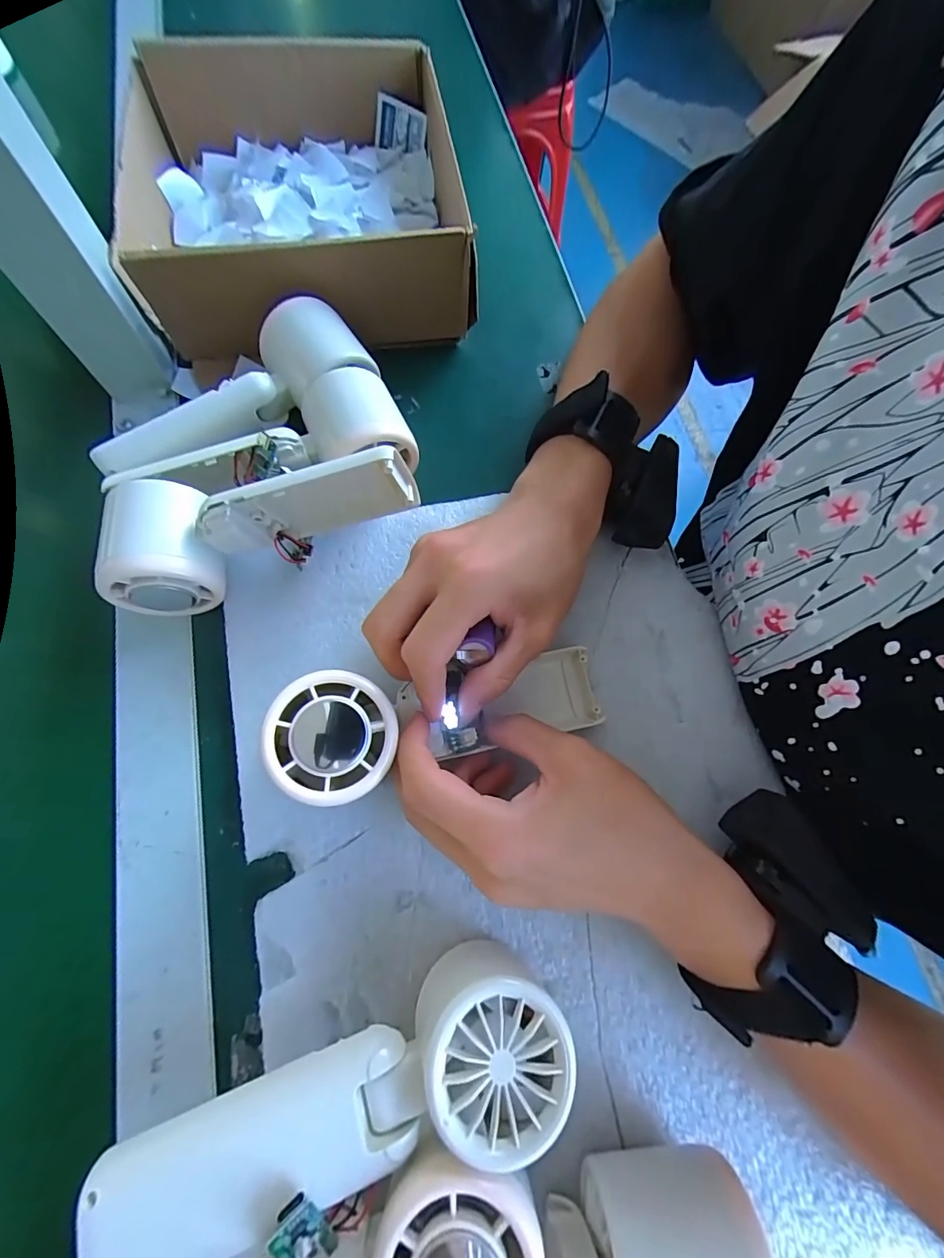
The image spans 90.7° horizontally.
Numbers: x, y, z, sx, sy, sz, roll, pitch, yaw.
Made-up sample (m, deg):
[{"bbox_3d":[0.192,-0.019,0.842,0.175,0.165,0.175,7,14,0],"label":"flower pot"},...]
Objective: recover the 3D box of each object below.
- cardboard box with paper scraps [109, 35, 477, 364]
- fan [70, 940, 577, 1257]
[{"bbox_3d":[-0.121,-0.309,0.333,0.205,0.078,0.222,-11,73,-5],"label":"cardboard box with paper scraps"},{"bbox_3d":[-0.044,0.180,0.180,0.165,0.054,0.054,-19,73,-11],"label":"fan"}]

